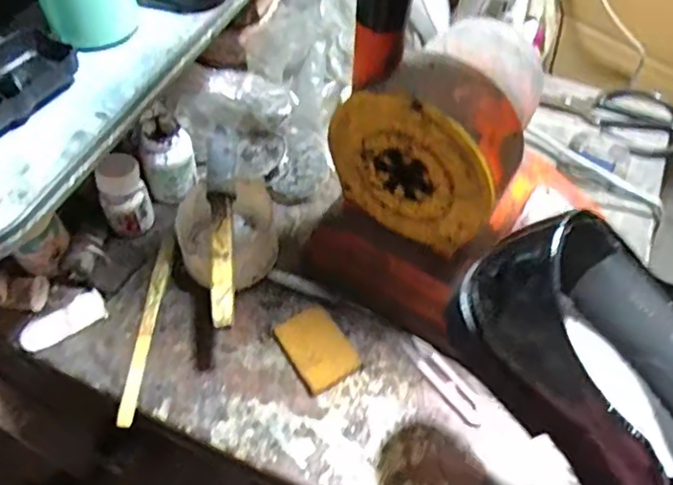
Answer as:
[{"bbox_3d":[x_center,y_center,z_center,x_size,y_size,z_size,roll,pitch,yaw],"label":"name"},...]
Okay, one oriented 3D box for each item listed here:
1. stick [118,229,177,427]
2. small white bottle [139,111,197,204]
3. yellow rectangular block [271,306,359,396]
[{"bbox_3d":[-0.166,0.073,0.512,0.013,0.017,0.178,5,57,1],"label":"stick"},{"bbox_3d":[-0.164,-0.081,0.570,0.044,0.081,0.049,4,57,0],"label":"small white bottle"},{"bbox_3d":[-0.017,0.092,0.506,0.053,0.009,0.072,-29,63,-19],"label":"yellow rectangular block"}]

